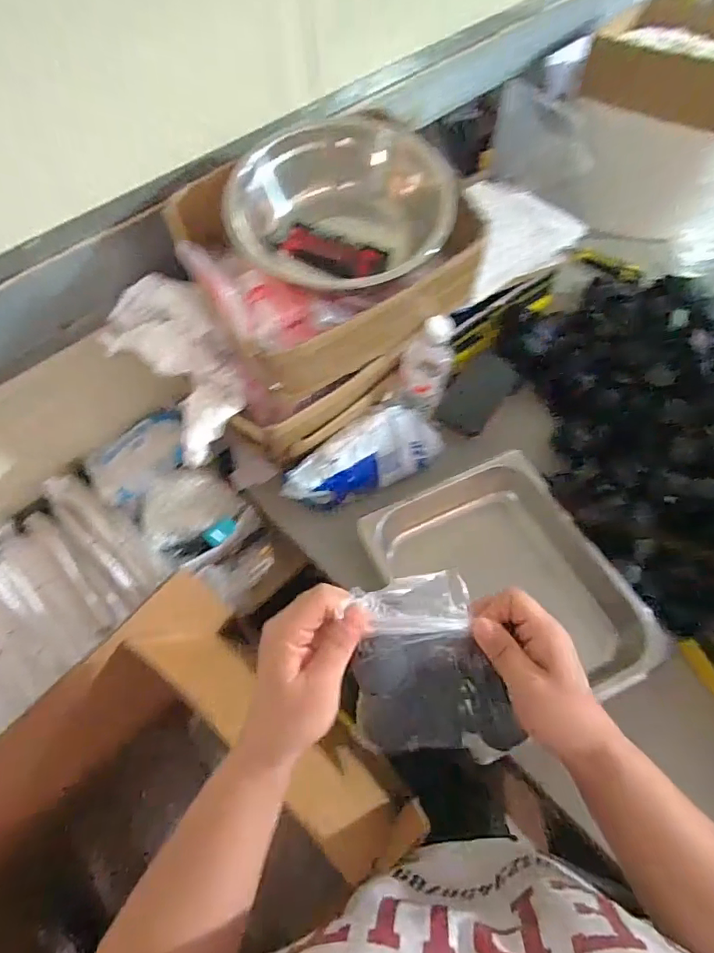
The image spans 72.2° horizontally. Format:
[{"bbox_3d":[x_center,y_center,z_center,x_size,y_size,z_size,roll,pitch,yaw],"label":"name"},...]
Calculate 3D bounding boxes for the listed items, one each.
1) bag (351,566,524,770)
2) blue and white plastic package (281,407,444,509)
[{"bbox_3d":[0.058,0.146,0.369,0.115,0.022,0.143,-3,99,-2],"label":"bag"},{"bbox_3d":[0.007,-0.022,0.730,0.262,0.094,0.090,-24,59,-29],"label":"blue and white plastic package"}]

